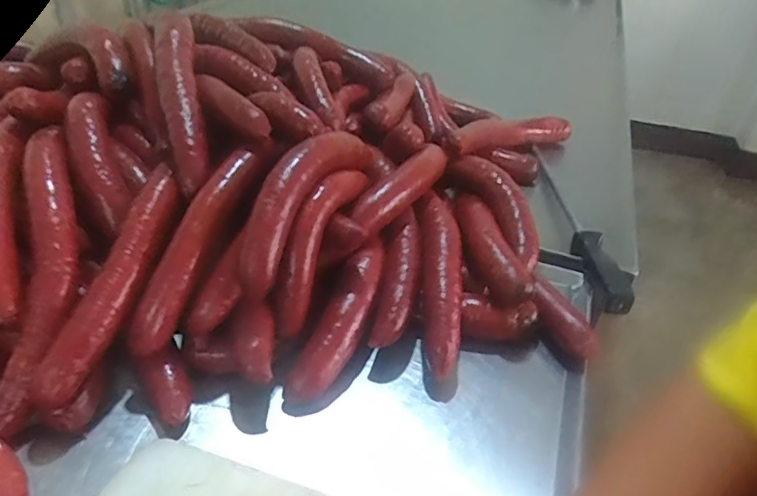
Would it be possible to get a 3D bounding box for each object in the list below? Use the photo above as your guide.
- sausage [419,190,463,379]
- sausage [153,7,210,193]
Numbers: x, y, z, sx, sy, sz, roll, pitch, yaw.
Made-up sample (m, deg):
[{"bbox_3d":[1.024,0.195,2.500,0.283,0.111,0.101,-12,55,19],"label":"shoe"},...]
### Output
[{"bbox_3d":[0.061,0.020,0.532,0.038,0.034,0.212,5,49,-2],"label":"sausage"},{"bbox_3d":[-0.207,-0.171,0.561,0.040,0.029,0.274,-7,55,-17],"label":"sausage"}]

